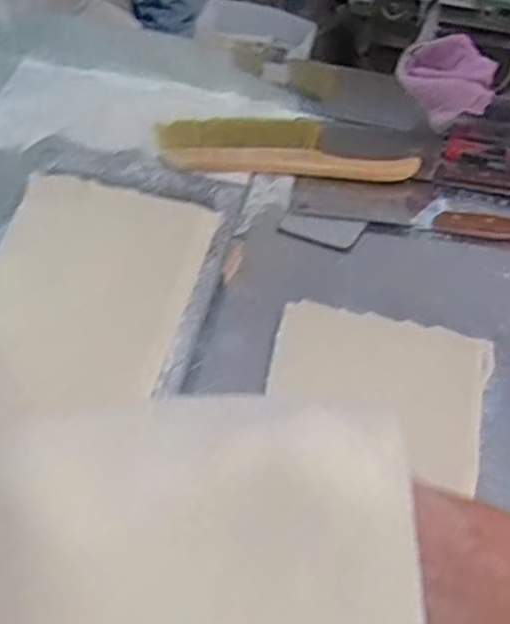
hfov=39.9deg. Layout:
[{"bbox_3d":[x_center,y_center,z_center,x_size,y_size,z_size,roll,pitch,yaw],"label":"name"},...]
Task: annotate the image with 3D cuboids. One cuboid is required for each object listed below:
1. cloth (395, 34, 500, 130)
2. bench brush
[{"bbox_3d":[0.254,-0.311,0.938,0.125,0.067,0.096,16,57,9],"label":"cloth"},{"bbox_3d":[0.043,-0.227,0.954,0.343,0.034,0.079,2,56,0],"label":"bench brush"}]

